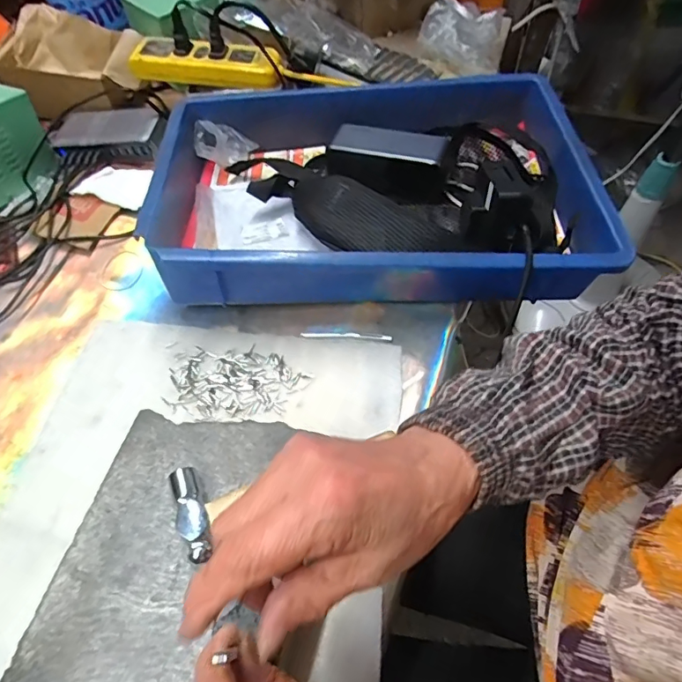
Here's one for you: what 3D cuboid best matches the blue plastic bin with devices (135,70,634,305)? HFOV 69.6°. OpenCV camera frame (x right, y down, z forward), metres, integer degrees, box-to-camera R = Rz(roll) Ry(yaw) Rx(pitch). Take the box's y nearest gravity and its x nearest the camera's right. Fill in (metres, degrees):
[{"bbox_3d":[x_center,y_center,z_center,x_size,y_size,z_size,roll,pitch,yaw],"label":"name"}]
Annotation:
[{"bbox_3d":[0.035,-0.175,0.519,0.435,0.087,0.301,-2,58,1],"label":"blue plastic bin with devices"}]

